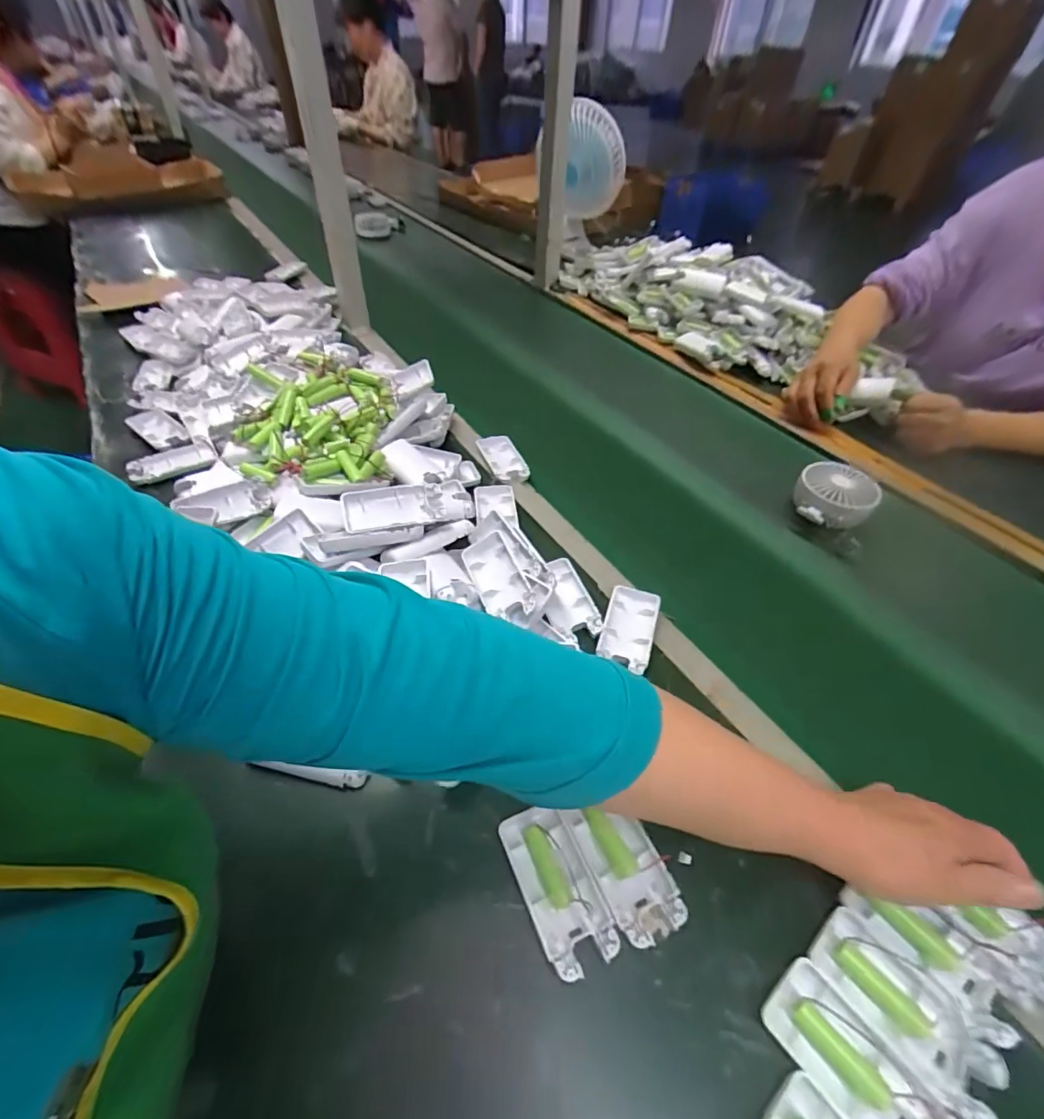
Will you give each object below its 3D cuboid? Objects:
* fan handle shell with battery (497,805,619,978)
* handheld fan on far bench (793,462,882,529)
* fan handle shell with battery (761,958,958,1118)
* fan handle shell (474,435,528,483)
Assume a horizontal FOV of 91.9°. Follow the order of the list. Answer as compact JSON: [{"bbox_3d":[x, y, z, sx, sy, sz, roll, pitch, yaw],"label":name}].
[{"bbox_3d":[0.022,0.214,0.332,0.043,0.016,0.095,-18,50,-19],"label":"fan handle shell with battery"},{"bbox_3d":[0.371,-0.071,0.605,0.085,0.049,0.086,29,52,23],"label":"handheld fan on far bench"},{"bbox_3d":[0.181,0.275,0.271,0.044,0.020,0.094,-30,55,-27],"label":"fan handle shell with battery"},{"bbox_3d":[-0.024,-0.131,0.660,0.045,0.014,0.096,-16,49,-17],"label":"fan handle shell"}]

